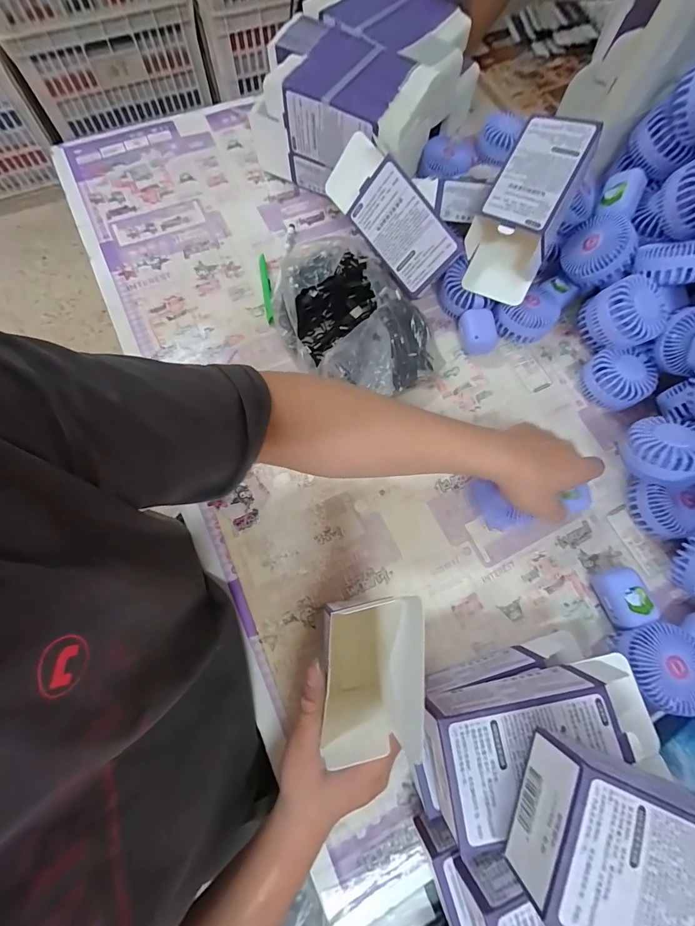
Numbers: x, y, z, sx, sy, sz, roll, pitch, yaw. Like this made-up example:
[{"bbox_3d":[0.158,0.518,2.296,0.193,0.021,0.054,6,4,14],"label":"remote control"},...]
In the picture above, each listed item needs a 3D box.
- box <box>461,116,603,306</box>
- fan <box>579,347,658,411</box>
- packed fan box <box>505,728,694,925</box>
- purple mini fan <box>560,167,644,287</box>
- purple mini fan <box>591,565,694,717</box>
[{"bbox_3d":[0.207,-0.299,0.442,0.090,0.056,0.202,24,96,10],"label":"box"},{"bbox_3d":[0.319,-0.098,0.447,0.075,0.044,0.071,1,70,-2],"label":"fan"},{"bbox_3d":[0.179,0.236,0.222,0.140,0.054,0.086,23,73,7],"label":"packed fan box"},{"bbox_3d":[0.313,-0.282,0.459,0.074,0.048,0.122,9,89,38],"label":"purple mini fan"},{"bbox_3d":[0.281,0.162,0.354,0.075,0.042,0.121,-19,72,-9],"label":"purple mini fan"}]

